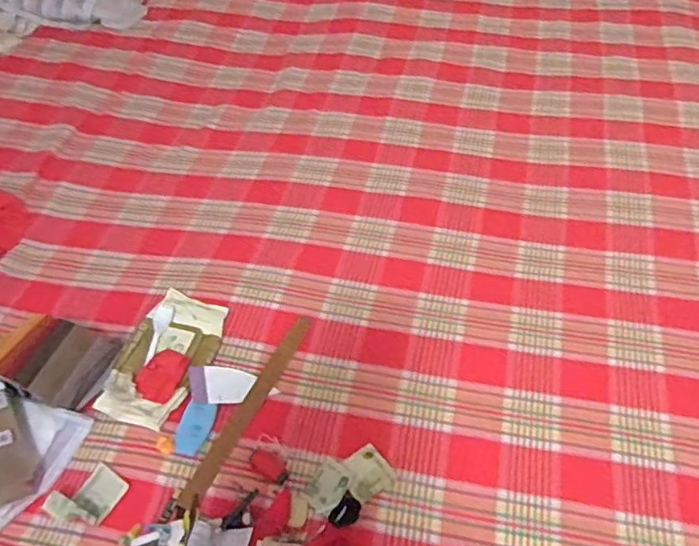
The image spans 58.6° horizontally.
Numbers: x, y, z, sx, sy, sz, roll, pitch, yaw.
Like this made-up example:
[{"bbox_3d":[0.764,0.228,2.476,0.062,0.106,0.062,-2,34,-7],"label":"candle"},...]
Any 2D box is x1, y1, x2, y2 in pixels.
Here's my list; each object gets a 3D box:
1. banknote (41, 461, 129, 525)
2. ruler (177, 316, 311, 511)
[{"bbox_3d":[-0.335,0.285,0.797,0.070,0.030,0.084,23,55,18],"label":"banknote"},{"bbox_3d":[-0.142,0.188,0.892,0.032,0.008,0.322,20,54,16],"label":"ruler"}]

